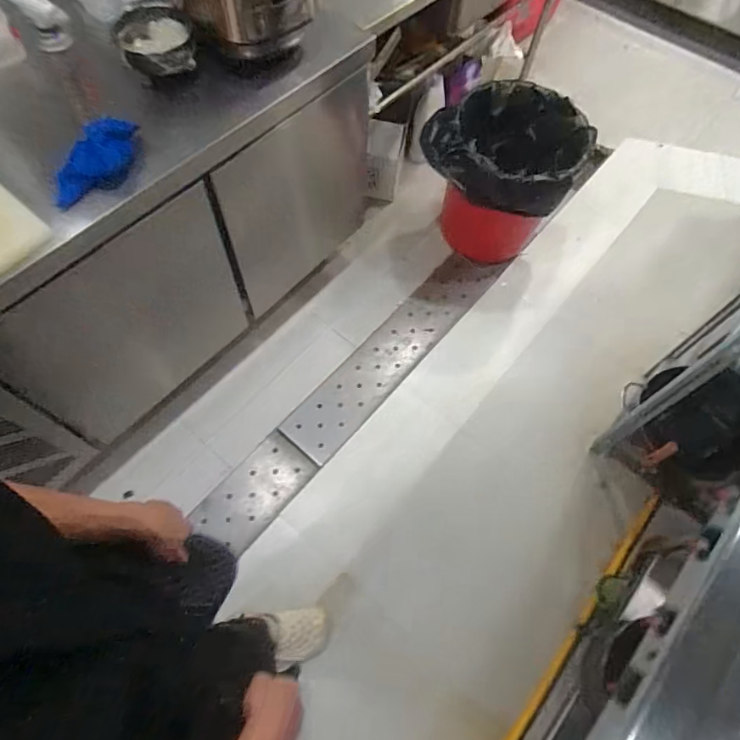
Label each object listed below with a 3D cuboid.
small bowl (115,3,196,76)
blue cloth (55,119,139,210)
[{"bbox_3d":[-0.482,-0.743,1.111,0.158,0.071,0.183,-7,64,-6],"label":"small bowl"},{"bbox_3d":[-0.558,-0.419,0.998,0.117,0.057,0.206,21,64,8],"label":"blue cloth"}]

